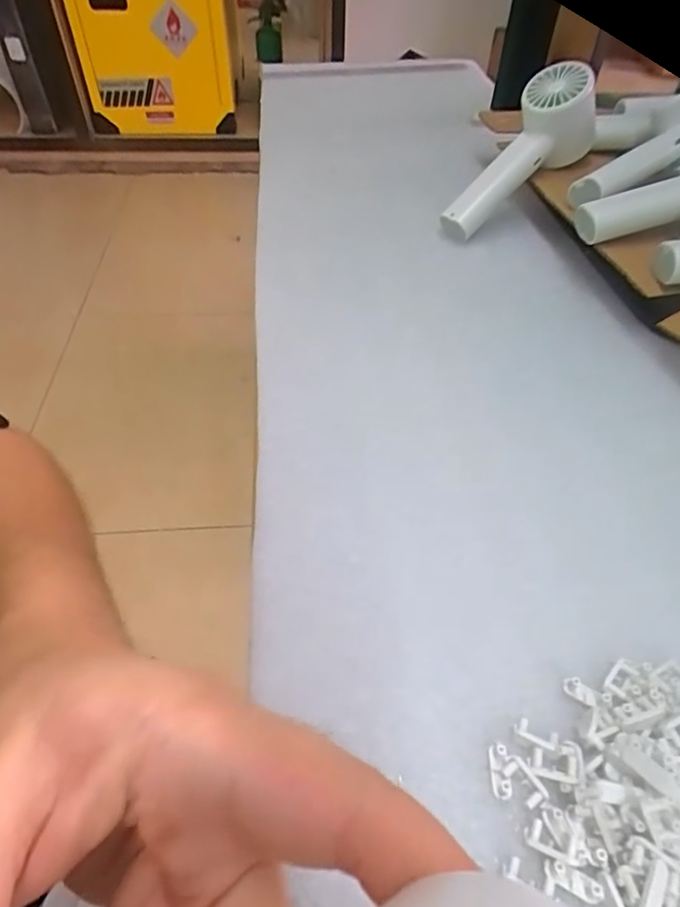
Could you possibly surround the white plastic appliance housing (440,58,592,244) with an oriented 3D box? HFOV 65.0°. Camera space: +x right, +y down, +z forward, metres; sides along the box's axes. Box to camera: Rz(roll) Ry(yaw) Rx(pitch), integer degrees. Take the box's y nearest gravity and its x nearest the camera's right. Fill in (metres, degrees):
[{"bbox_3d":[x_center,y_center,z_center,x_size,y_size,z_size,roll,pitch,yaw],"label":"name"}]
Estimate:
[{"bbox_3d":[0.159,-0.273,0.504,0.174,0.055,0.071,-48,60,4],"label":"white plastic appliance housing"}]

